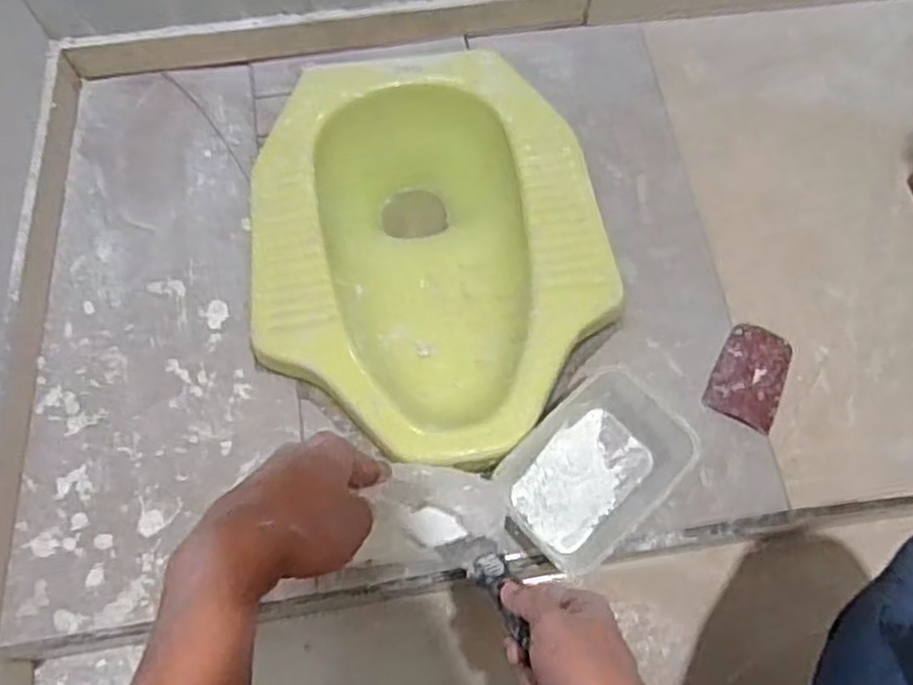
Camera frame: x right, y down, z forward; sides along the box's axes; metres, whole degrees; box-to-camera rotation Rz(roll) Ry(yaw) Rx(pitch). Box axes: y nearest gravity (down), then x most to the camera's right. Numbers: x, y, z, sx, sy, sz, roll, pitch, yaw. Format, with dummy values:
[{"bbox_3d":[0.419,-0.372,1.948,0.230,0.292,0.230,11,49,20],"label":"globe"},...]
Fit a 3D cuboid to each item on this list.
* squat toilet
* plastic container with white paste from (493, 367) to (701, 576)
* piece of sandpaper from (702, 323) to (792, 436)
[{"bbox_3d":[-0.029,-0.081,0.821,0.353,0.138,0.448,-7,72,-4],"label":"squat toilet"},{"bbox_3d":[0.128,0.117,0.695,0.164,0.066,0.128,-42,77,-13],"label":"plastic container with white paste"},{"bbox_3d":[0.293,0.033,0.755,0.069,0.021,0.100,24,73,7],"label":"piece of sandpaper"}]

